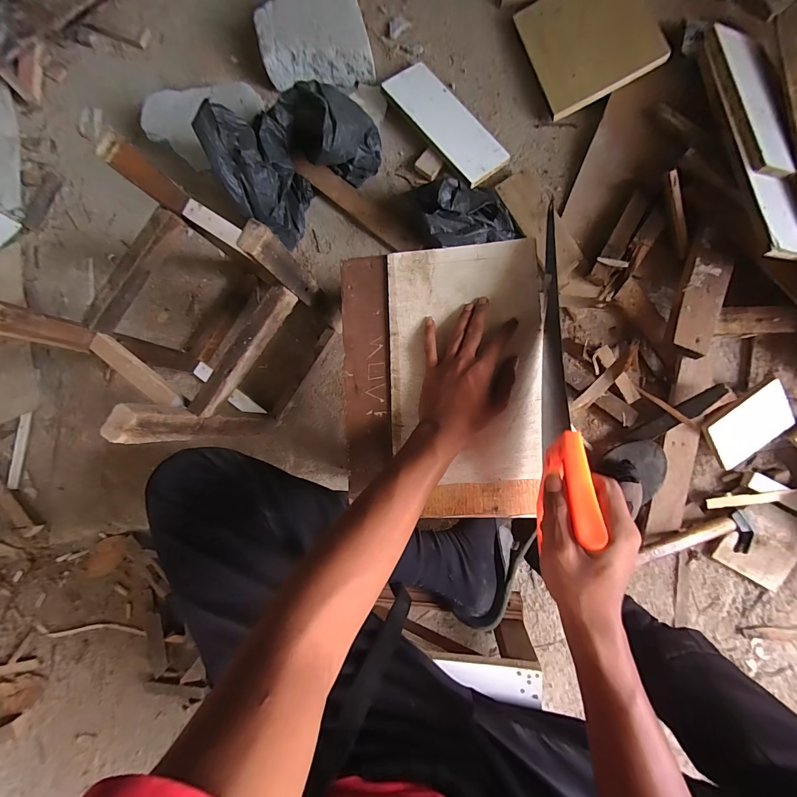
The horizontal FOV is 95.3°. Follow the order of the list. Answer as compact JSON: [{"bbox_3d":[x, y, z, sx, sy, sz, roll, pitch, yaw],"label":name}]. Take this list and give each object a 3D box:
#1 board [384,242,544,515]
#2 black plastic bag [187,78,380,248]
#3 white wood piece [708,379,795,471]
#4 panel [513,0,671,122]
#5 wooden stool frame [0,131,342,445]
[{"bbox_3d":[0.083,-0.026,0.445,0.183,0.018,0.335,-2,86,4],"label":"board"},{"bbox_3d":[-0.178,-0.432,0.643,0.277,0.159,0.158,-41,84,0],"label":"black plastic bag"},{"bbox_3d":[0.620,0.049,0.637,0.072,0.018,0.150,50,131,26],"label":"white wood piece"},{"bbox_3d":[0.353,-0.673,0.676,0.199,0.018,0.242,-19,80,16],"label":"panel"},{"bbox_3d":[-0.271,-0.107,0.533,0.220,0.344,0.252,35,89,6],"label":"wooden stool frame"}]

